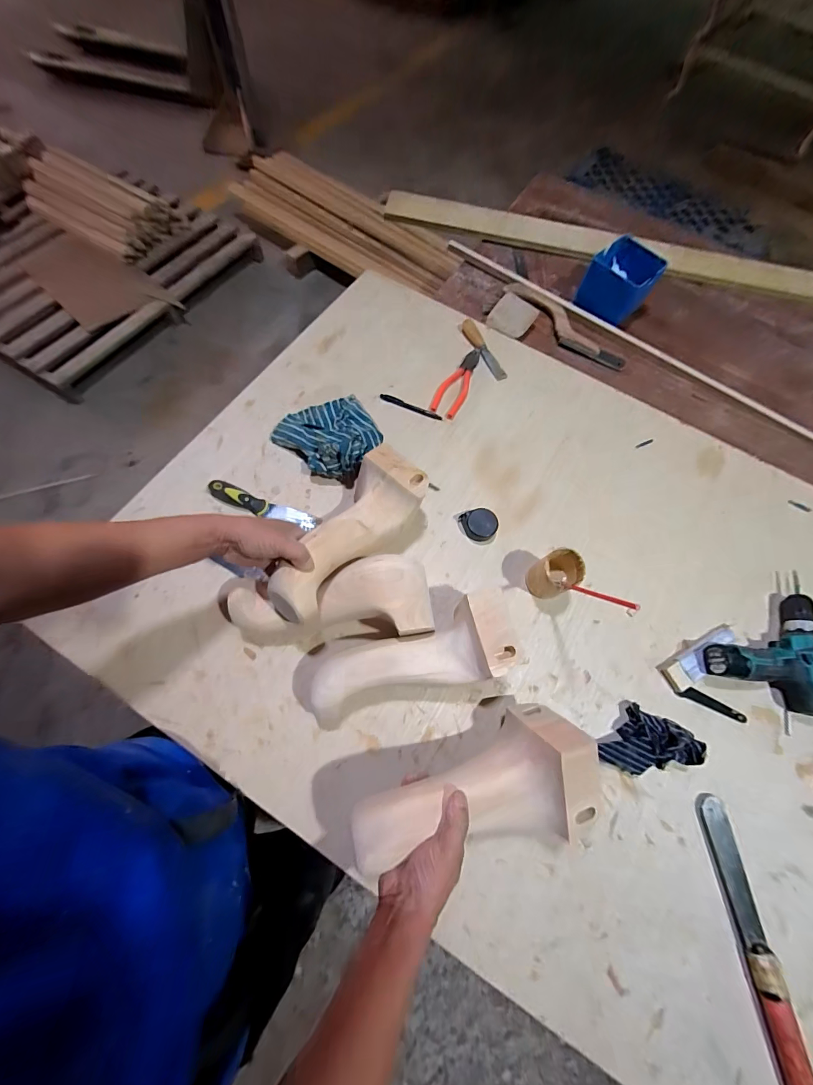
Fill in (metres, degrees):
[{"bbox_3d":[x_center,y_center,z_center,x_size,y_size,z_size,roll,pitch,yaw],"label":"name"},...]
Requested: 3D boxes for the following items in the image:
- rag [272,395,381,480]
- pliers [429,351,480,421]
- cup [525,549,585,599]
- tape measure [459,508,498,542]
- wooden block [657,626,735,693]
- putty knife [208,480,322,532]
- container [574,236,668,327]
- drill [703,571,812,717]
[{"bbox_3d":[-0.132,-0.206,0.690,0.187,0.067,0.169,40,73,12],"label":"rag"},{"bbox_3d":[0.108,-0.337,0.779,0.056,0.011,0.188,25,70,7],"label":"pliers"},{"bbox_3d":[0.241,0.050,0.600,0.074,0.092,0.063,-23,72,-11],"label":"cup"},{"bbox_3d":[0.127,-0.033,0.660,0.064,0.031,0.051,11,69,2],"label":"tape measure"},{"bbox_3d":[0.479,0.183,0.603,0.146,0.017,0.041,-29,73,-13],"label":"wooden block"},{"bbox_3d":[-0.248,-0.065,0.647,0.190,0.029,0.032,17,69,4],"label":"putty knife"},{"bbox_3d":[0.499,-0.609,0.872,0.141,0.092,0.158,35,72,11],"label":"container"},{"bbox_3d":[0.558,0.150,0.586,0.169,0.050,0.195,12,69,2],"label":"drill"}]

